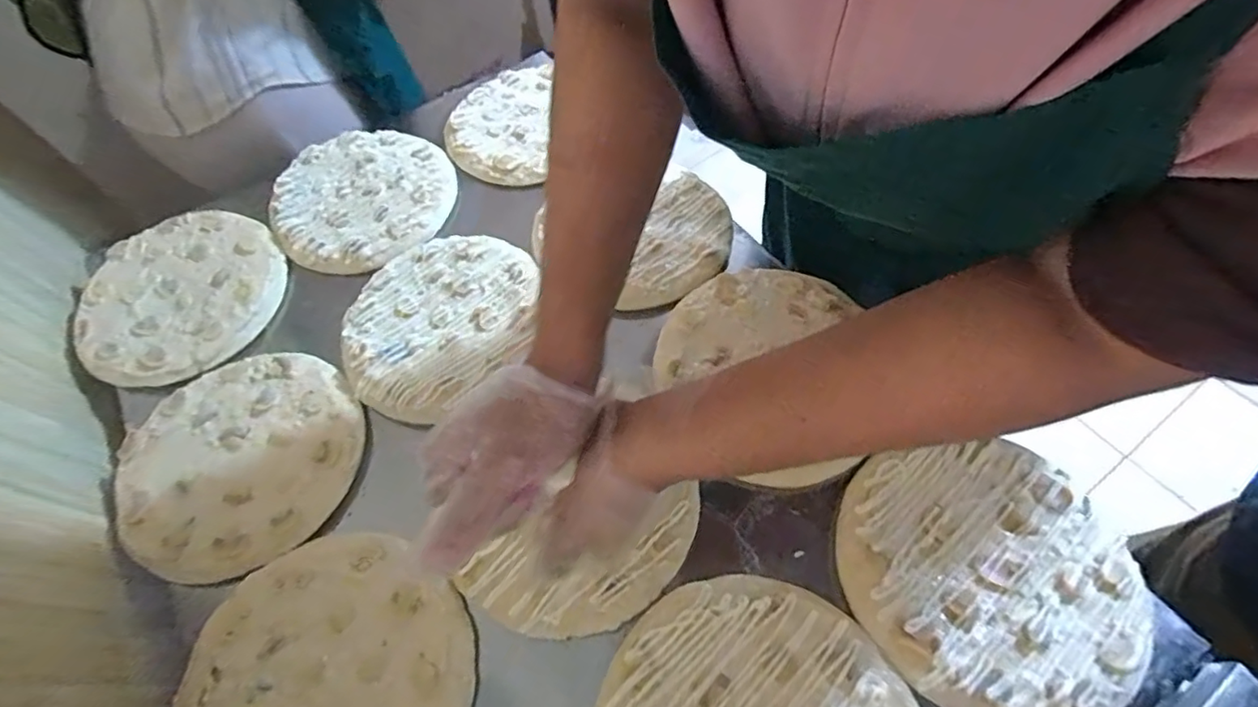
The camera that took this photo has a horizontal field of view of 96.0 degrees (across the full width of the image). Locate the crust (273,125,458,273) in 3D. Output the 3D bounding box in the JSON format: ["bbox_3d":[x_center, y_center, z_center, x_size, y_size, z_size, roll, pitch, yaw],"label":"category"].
[{"bbox_3d":[-0.292,-0.174,0.624,0.187,0.023,0.194,-4,60,2],"label":"crust"}]

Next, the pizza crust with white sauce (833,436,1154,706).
[{"bbox_3d":[0.249,0.151,0.395,0.189,0.014,0.184,-2,60,3],"label":"pizza crust with white sauce"}]

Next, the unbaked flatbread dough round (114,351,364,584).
[{"bbox_3d":[-0.329,0.086,0.482,0.189,0.019,0.191,-10,60,-2],"label":"unbaked flatbread dough round"}]

